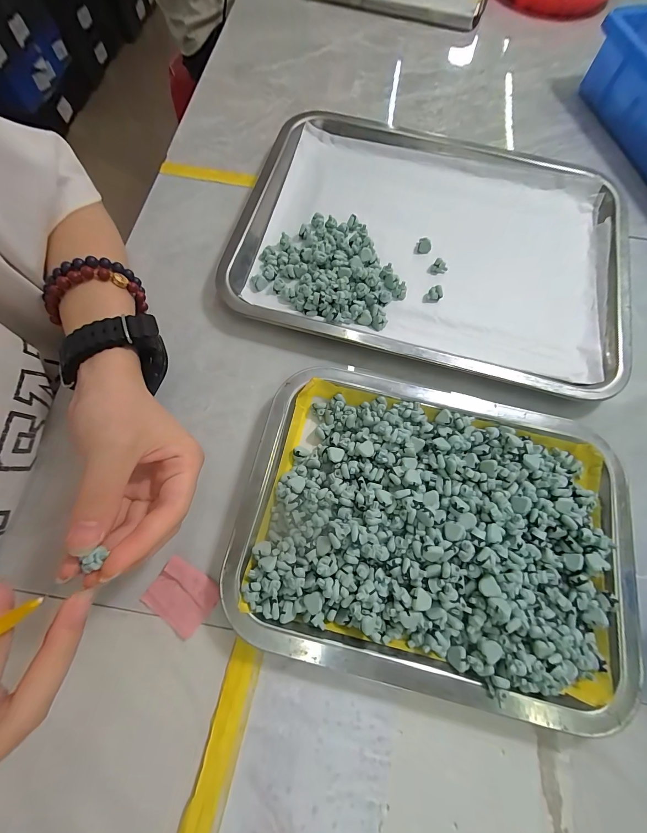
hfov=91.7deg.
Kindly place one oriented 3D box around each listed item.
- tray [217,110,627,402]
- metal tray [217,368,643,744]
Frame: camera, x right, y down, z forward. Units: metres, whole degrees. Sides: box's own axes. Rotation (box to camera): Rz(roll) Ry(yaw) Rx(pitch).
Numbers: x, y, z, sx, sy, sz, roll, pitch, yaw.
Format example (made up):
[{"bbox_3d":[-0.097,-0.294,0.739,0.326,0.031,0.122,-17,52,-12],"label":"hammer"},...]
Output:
[{"bbox_3d":[0.104,-0.169,0.301,0.350,0.026,0.269,14,72,3],"label":"tray"},{"bbox_3d":[0.077,0.072,0.215,0.259,0.033,0.193,14,72,3],"label":"metal tray"}]

